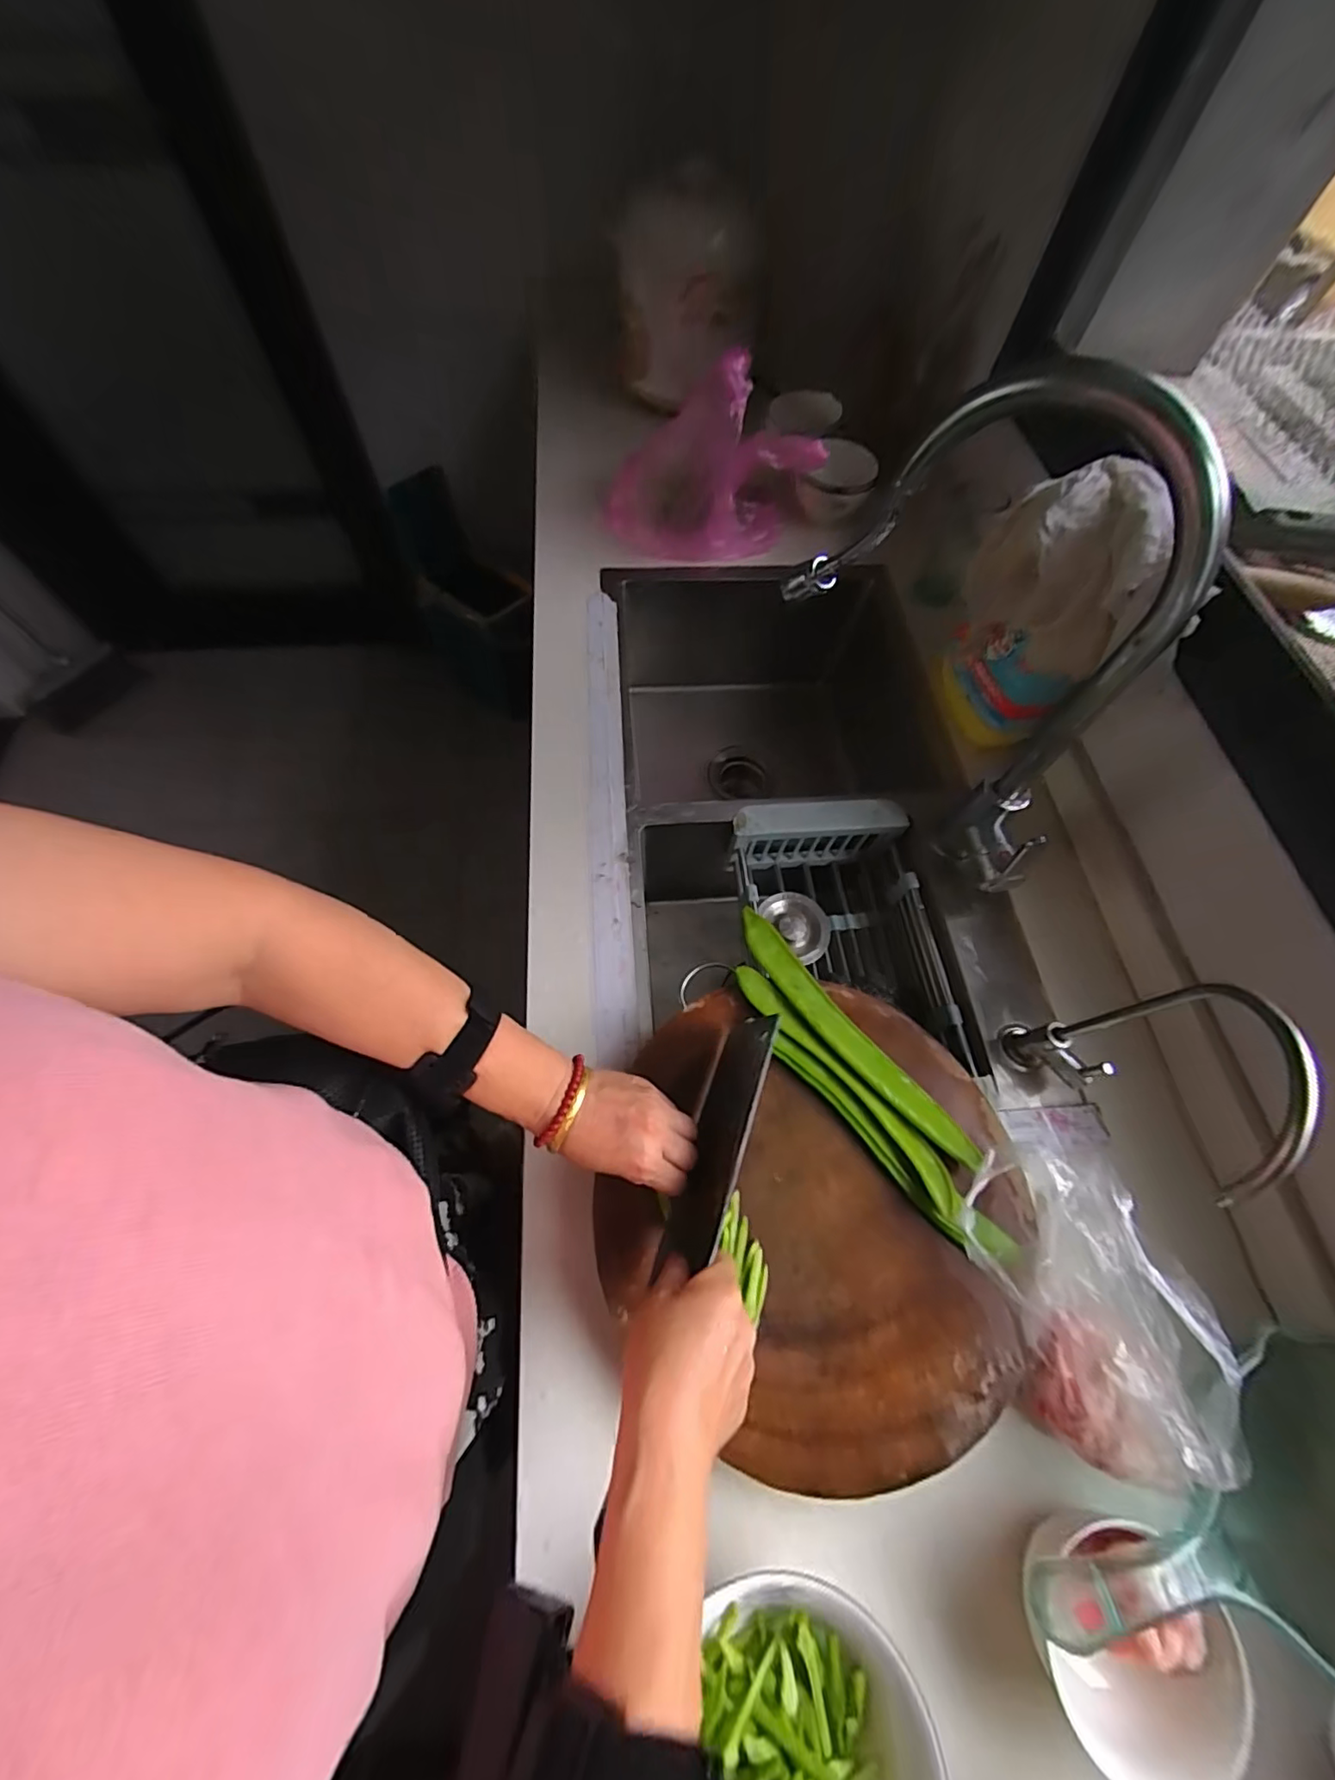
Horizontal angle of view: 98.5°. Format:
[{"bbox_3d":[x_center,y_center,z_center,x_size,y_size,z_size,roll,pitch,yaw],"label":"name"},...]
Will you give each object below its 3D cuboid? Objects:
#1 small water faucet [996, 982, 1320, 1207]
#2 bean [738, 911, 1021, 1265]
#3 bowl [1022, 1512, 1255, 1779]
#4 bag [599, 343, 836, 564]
[{"bbox_3d":[0.330,0.139,0.405,0.047,0.245,0.131,12,64,3],"label":"small water faucet"},{"bbox_3d":[0.146,0.121,0.482,0.040,0.023,0.258,-35,71,-18],"label":"bean"},{"bbox_3d":[0.272,0.442,0.350,0.109,0.064,0.119,1,64,-3],"label":"bowl"},{"bbox_3d":[0.054,-0.531,0.727,0.250,0.219,0.101,-3,65,-4],"label":"bag"}]

